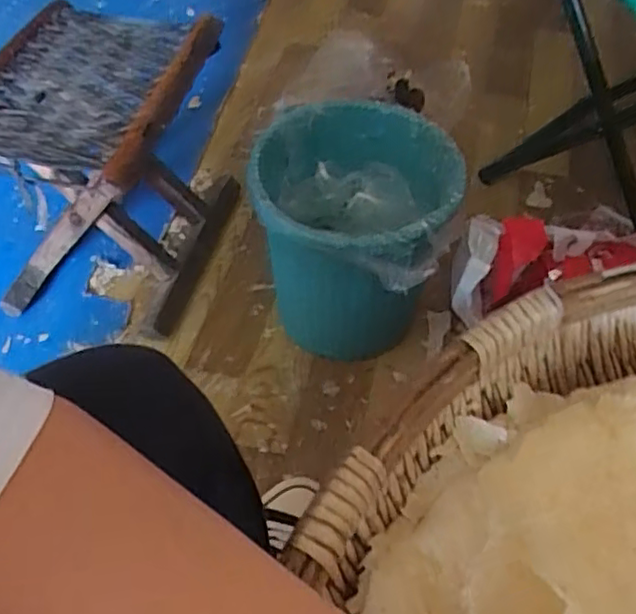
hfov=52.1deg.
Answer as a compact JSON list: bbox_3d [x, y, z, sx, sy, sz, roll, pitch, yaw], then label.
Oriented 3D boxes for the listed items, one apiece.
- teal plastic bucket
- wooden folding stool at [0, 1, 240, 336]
[{"bbox_3d":[0.037,-0.092,0.874,0.267,0.260,0.244,1,52,-1],"label":"teal plastic bucket"},{"bbox_3d":[-0.300,-0.196,0.944,0.276,0.331,0.340,13,53,8],"label":"wooden folding stool"}]

